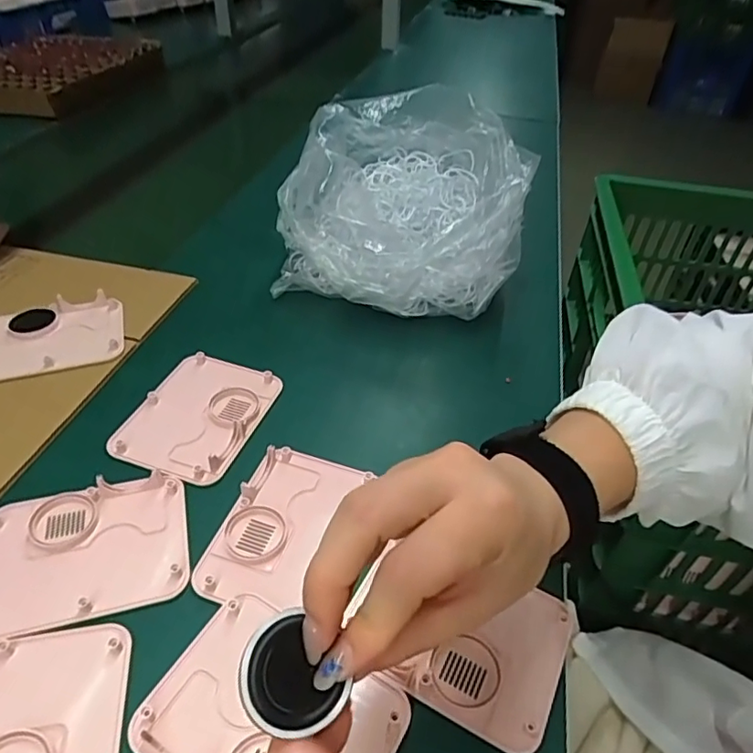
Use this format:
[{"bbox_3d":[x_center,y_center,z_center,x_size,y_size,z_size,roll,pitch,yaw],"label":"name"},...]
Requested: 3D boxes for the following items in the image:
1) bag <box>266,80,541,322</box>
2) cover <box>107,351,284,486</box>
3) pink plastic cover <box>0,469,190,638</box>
[{"bbox_3d":[0.015,-0.173,0.588,0.242,0.149,0.232,-11,44,-17],"label":"bag"},{"bbox_3d":[-0.144,0.027,0.460,0.093,0.010,0.124,15,43,11],"label":"cover"},{"bbox_3d":[-0.189,0.111,0.367,0.124,0.010,0.096,-10,44,-15],"label":"pink plastic cover"}]

